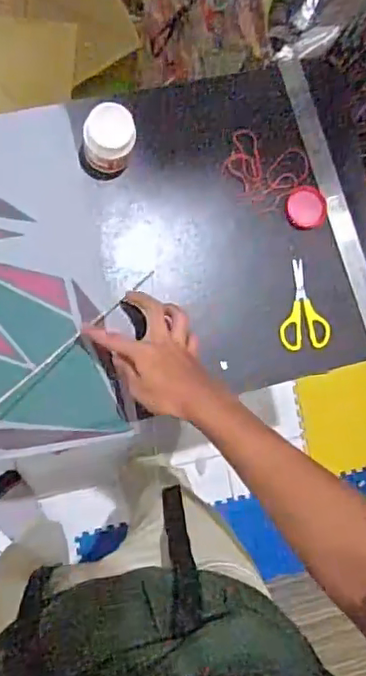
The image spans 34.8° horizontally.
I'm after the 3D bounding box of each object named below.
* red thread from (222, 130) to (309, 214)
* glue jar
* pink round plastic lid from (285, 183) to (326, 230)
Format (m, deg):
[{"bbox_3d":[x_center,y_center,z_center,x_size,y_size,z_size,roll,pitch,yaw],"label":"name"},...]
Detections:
[{"bbox_3d":[0.105,-0.211,0.755,0.105,0.010,0.092,19,84,-8],"label":"red thread"},{"bbox_3d":[-0.087,-0.229,0.690,0.054,0.102,0.055,0,87,-9],"label":"glue jar"},{"bbox_3d":[0.160,-0.169,0.758,0.054,0.004,0.056,0,87,-9],"label":"pink round plastic lid"}]

